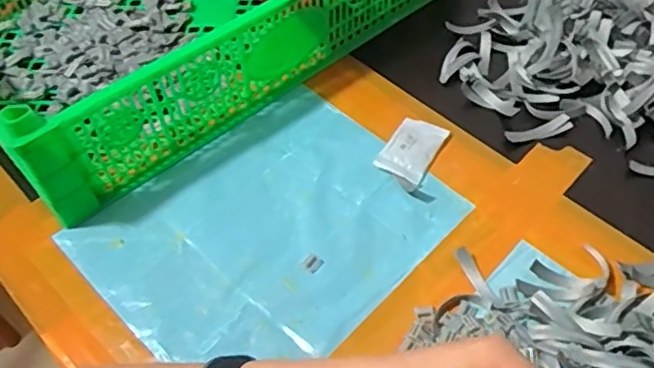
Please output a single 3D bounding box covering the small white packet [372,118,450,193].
[{"bbox_3d":[0.069,-0.028,0.511,0.039,0.010,0.070,25,57,22],"label":"small white packet"}]

